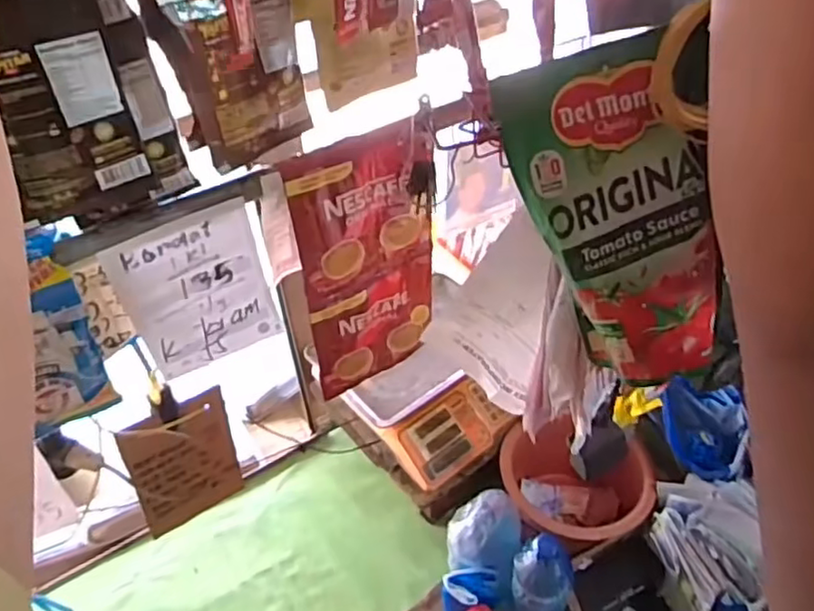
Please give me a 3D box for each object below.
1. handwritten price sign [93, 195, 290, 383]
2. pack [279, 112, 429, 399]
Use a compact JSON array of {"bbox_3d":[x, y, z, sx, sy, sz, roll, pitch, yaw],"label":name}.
[{"bbox_3d":[-0.160,-0.008,0.501,0.105,0.135,0.006,-28,46,-22],"label":"handwritten price sign"},{"bbox_3d":[-0.035,-0.032,0.588,0.130,0.257,0.017,-29,49,-24],"label":"pack"}]

